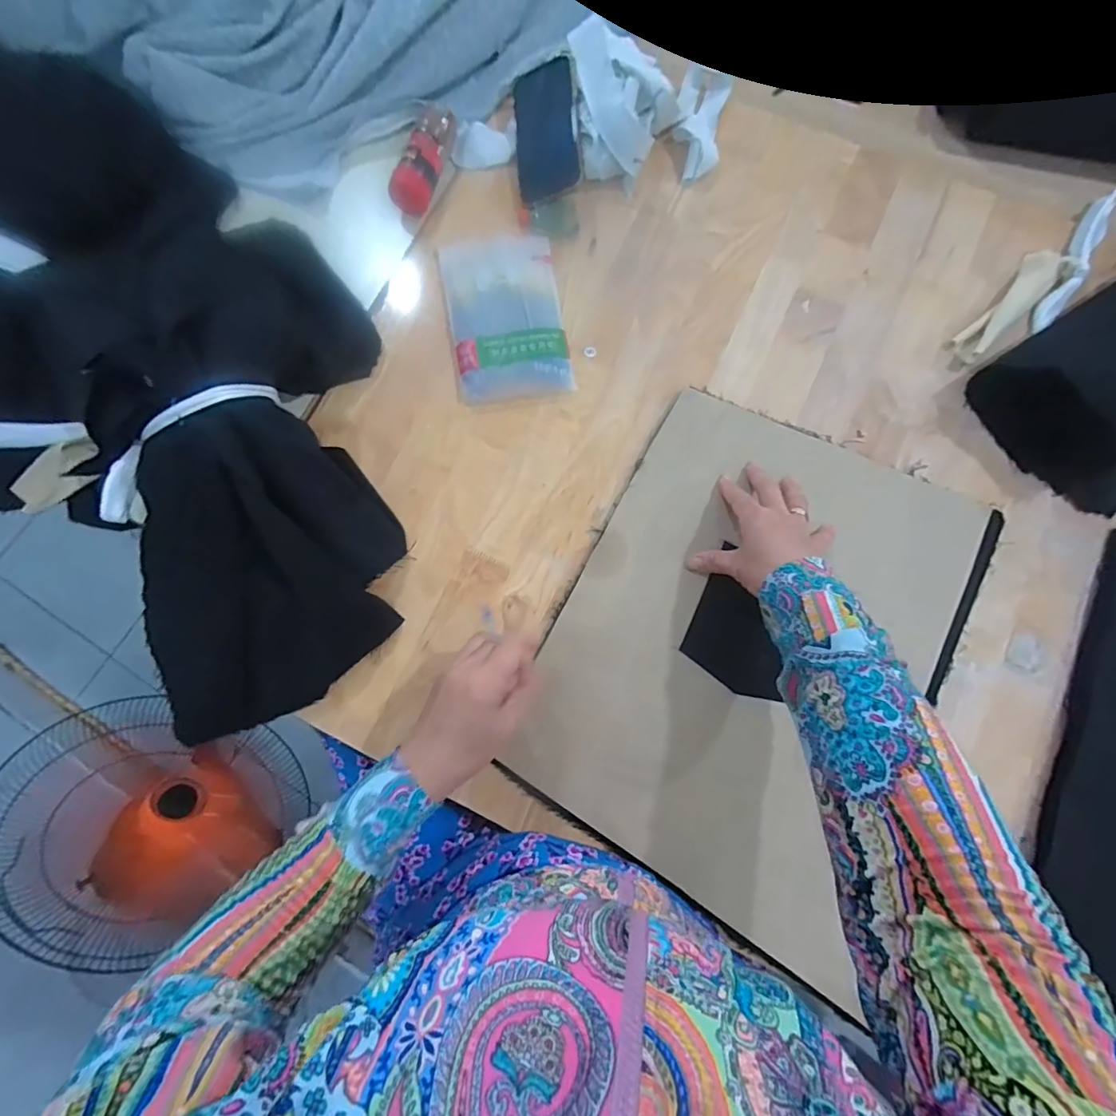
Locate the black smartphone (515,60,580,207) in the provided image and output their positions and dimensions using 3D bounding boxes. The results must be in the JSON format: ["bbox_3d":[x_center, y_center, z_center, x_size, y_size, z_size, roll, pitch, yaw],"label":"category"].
[{"bbox_3d":[-0.013,-0.455,0.537,0.065,0.008,0.137,-4,94,14],"label":"black smartphone"}]

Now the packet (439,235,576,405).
[{"bbox_3d":[-0.054,-0.249,0.519,0.112,0.023,0.178,-10,79,-1],"label":"packet"}]

